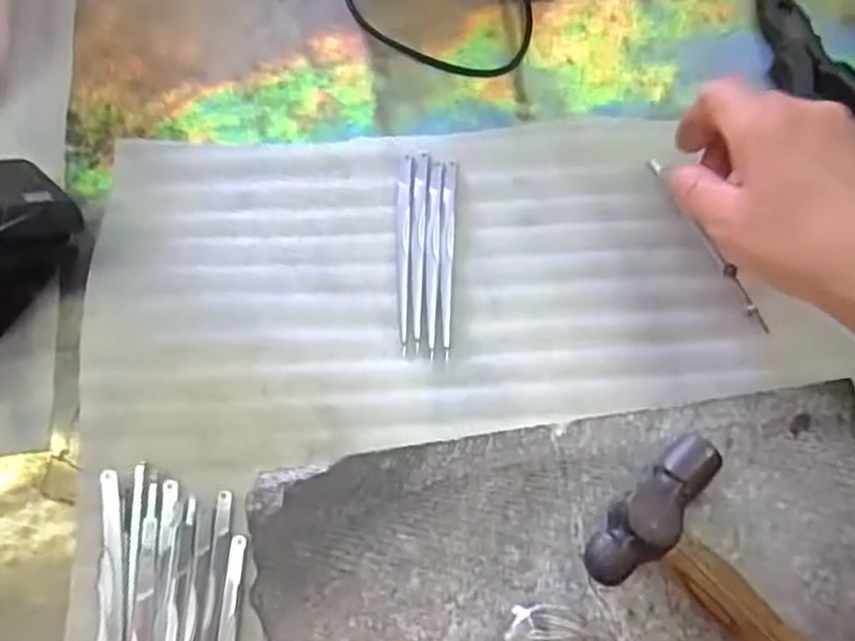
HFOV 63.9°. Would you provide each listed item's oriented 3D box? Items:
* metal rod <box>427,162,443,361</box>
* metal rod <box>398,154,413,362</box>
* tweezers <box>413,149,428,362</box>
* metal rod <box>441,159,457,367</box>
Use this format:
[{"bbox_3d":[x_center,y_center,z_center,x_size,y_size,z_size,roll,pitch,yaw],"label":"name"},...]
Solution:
[{"bbox_3d":[0.003,-0.034,0.349,0.007,0.004,0.105,3,72,-1],"label":"metal rod"},{"bbox_3d":[-0.012,-0.037,0.350,0.007,0.004,0.109,1,72,-2],"label":"metal rod"},{"bbox_3d":[-0.004,-0.037,0.350,0.007,0.004,0.110,3,72,-1],"label":"tweezers"},{"bbox_3d":[0.011,-0.034,0.350,0.007,0.004,0.107,2,72,-2],"label":"metal rod"}]

